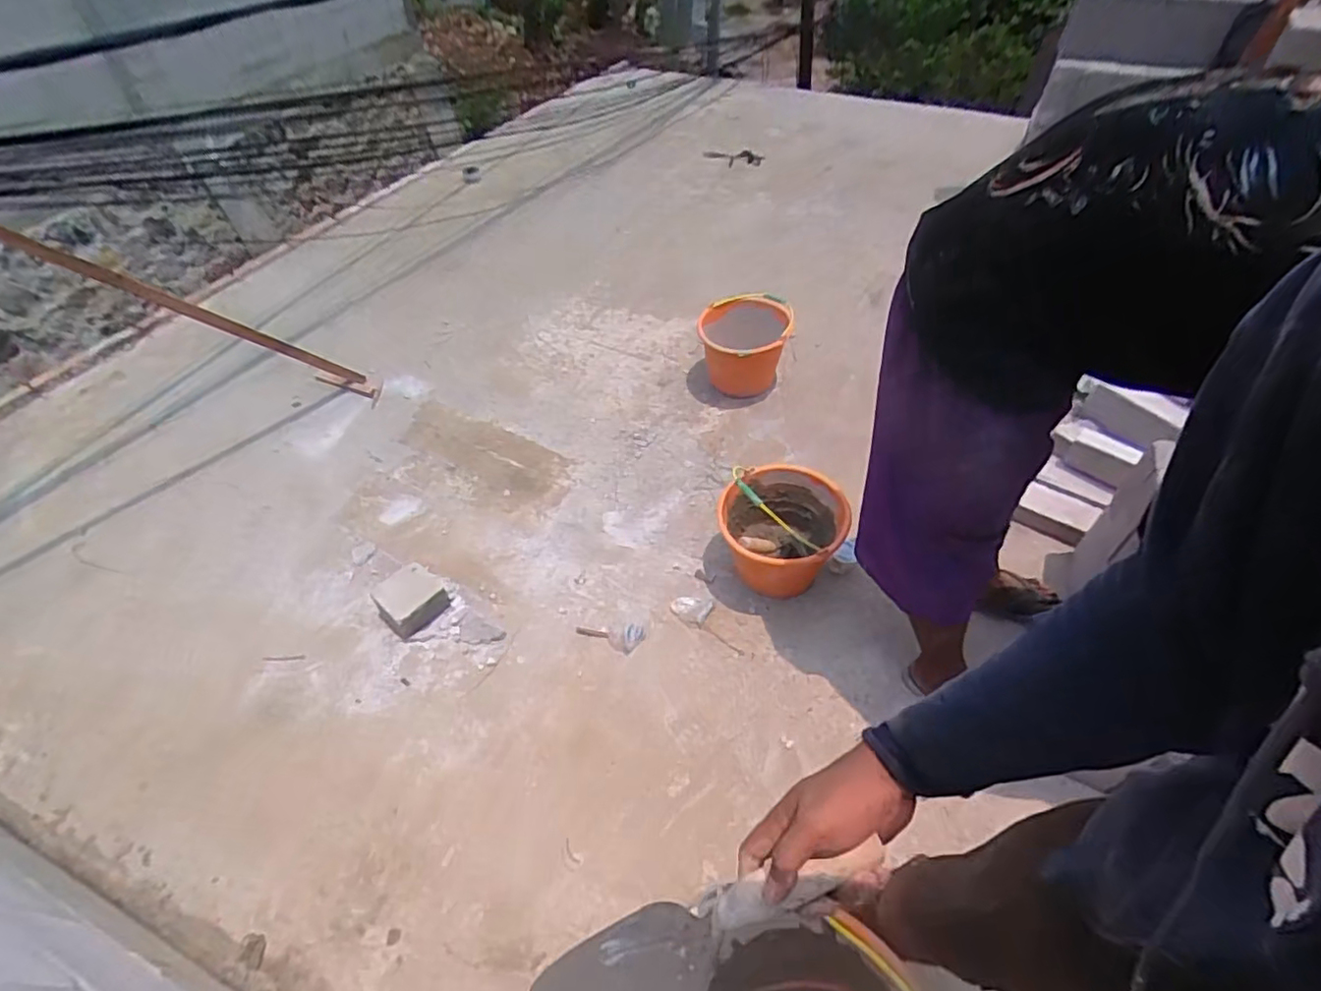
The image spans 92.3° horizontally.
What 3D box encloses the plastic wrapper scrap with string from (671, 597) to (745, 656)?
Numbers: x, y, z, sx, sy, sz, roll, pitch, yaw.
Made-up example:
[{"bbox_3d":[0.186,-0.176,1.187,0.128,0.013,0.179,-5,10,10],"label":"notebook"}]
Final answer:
[{"bbox_3d":[0.122,0.297,1.519,0.203,0.015,0.074,28,55,24],"label":"plastic wrapper scrap with string"}]

